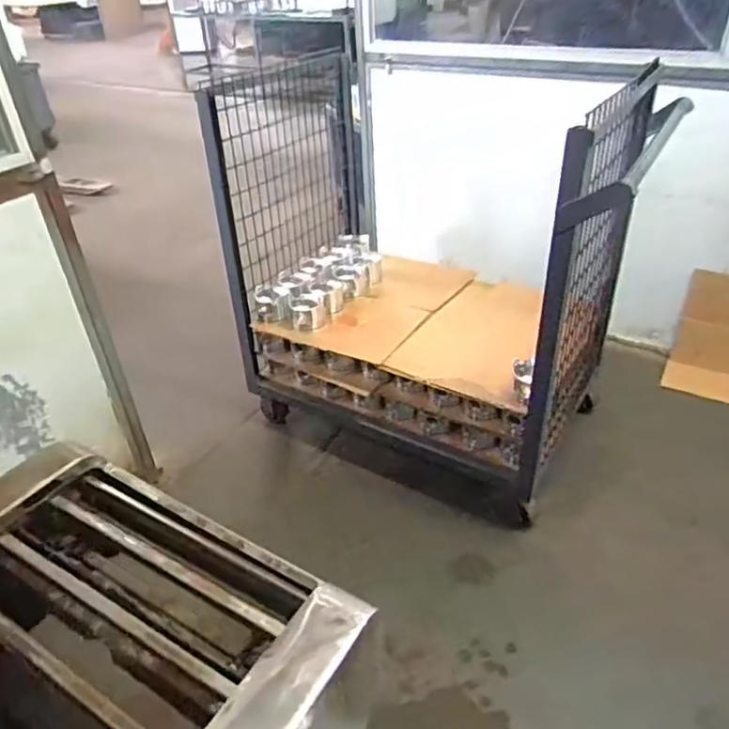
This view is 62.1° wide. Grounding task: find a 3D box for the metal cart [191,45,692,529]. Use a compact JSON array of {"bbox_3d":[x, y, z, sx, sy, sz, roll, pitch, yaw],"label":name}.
[{"bbox_3d":[0.205,-0.305,1.928,1.170,1.044,0.725,18,42,28],"label":"metal cart"}]

